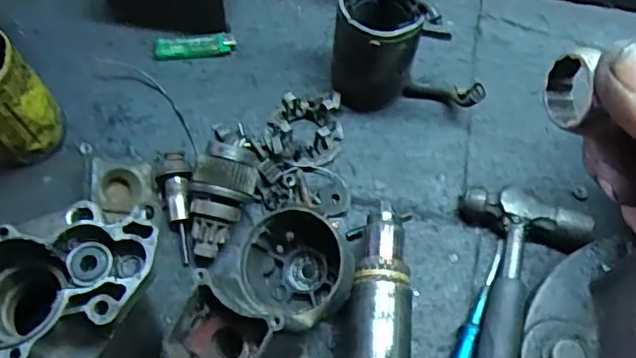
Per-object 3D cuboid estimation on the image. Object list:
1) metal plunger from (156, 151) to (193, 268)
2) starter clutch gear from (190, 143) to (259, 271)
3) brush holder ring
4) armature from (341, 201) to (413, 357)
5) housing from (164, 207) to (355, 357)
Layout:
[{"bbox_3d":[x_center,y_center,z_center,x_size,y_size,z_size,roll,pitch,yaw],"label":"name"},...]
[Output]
[{"bbox_3d":[-0.117,0.024,0.510,0.028,0.021,0.094,-11,79,-6],"label":"metal plunger"},{"bbox_3d":[-0.082,0.022,0.508,0.048,0.055,0.101,17,90,7],"label":"starter clutch gear"},{"bbox_3d":[-0.012,-0.045,0.545,0.073,0.030,0.066,-8,62,-6],"label":"brush holder ring"},{"bbox_3d":[0.048,0.091,0.469,0.055,0.048,0.161,3,62,-1],"label":"armature"},{"bbox_3d":[-0.035,0.093,0.432,0.085,0.113,0.155,27,64,12],"label":"housing"}]

